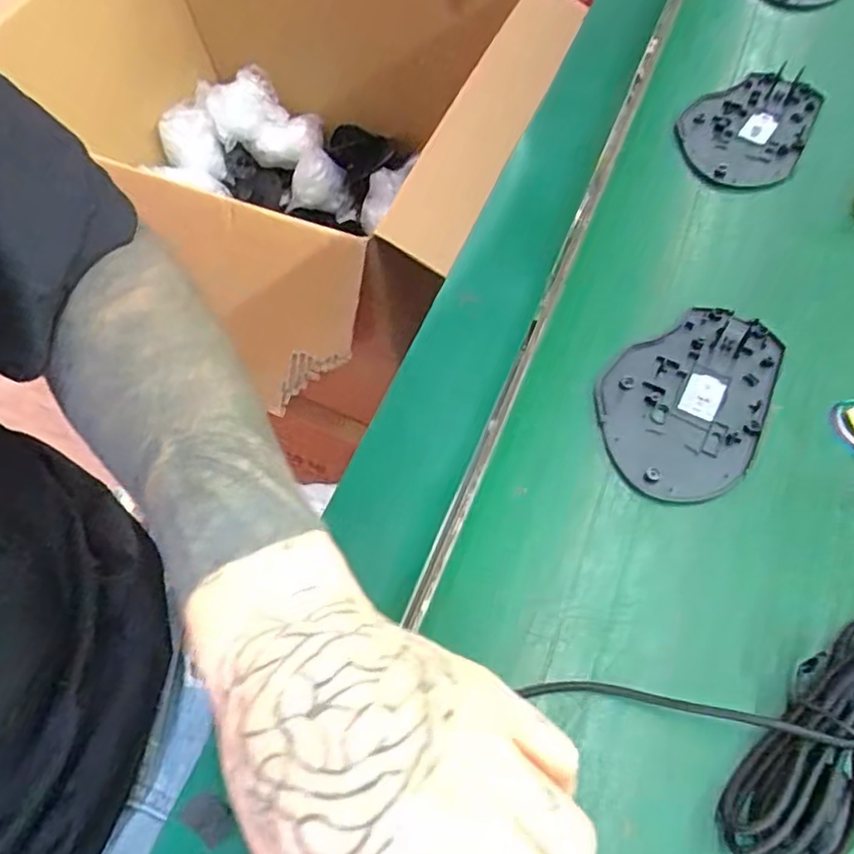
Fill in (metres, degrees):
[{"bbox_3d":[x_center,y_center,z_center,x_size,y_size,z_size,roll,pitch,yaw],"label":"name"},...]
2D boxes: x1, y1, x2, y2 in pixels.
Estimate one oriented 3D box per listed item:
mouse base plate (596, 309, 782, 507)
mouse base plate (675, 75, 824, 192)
[{"bbox_3d":[0.124,-0.015,0.310,0.071,0.006,0.107,33,67,18],"label":"mouse base plate"},{"bbox_3d":[0.196,-0.184,0.404,0.072,0.011,0.104,25,65,15],"label":"mouse base plate"}]

